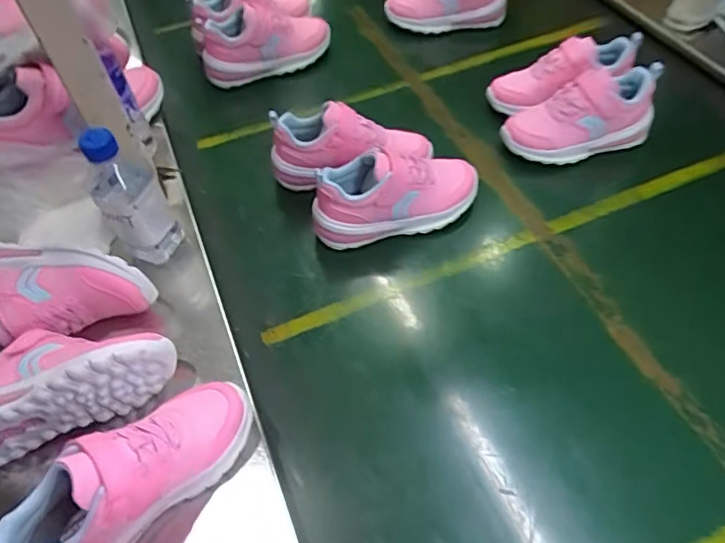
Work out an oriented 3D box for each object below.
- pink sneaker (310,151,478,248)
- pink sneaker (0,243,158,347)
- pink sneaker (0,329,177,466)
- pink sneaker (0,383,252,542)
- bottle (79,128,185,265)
[{"bbox_3d":[0.041,-0.088,0.661,0.207,0.112,0.077,-7,53,1],"label":"pink sneaker"},{"bbox_3d":[-0.320,0.028,0.544,0.191,0.063,0.095,7,54,11],"label":"pink sneaker"},{"bbox_3d":[-0.276,0.092,0.499,0.194,0.077,0.090,-20,54,-9],"label":"pink sneaker"},{"bbox_3d":[-0.180,0.155,0.432,0.197,0.082,0.074,-39,59,-21],"label":"pink sneaker"},{"bbox_3d":[-0.251,-0.083,0.578,0.065,0.148,0.075,-31,56,-16],"label":"bottle"}]

